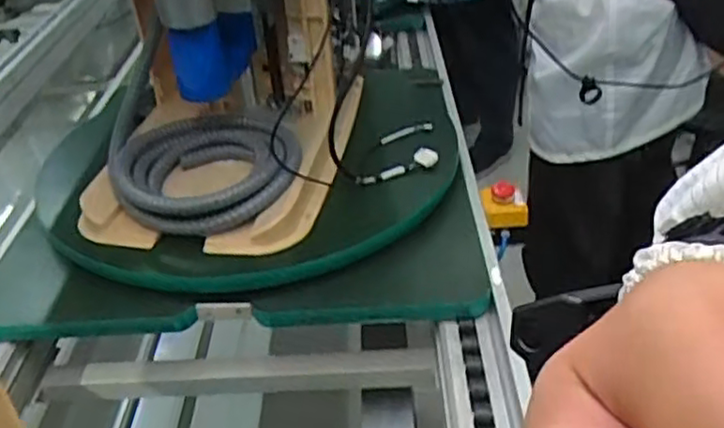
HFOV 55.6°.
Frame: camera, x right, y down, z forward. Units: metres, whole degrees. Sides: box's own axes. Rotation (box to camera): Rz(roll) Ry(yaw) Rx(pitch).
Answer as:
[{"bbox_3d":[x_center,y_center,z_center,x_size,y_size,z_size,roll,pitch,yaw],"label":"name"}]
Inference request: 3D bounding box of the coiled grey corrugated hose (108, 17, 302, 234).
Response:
[{"bbox_3d":[-0.244,-0.083,1.066,0.292,0.073,0.264,-3,36,2],"label":"coiled grey corrugated hose"}]

